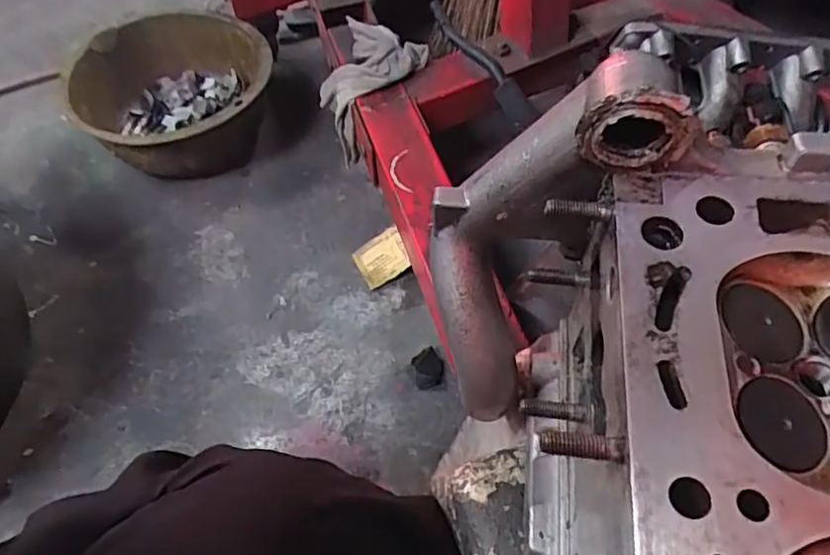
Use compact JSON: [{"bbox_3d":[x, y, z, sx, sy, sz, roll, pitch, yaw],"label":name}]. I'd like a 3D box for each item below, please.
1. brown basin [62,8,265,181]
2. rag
[{"bbox_3d":[-0.401,-0.306,1.025,0.317,0.119,0.322,-1,56,1],"label":"brown basin"},{"bbox_3d":[-0.068,-0.279,0.882,0.144,0.135,0.137,-30,61,-17],"label":"rag"}]

